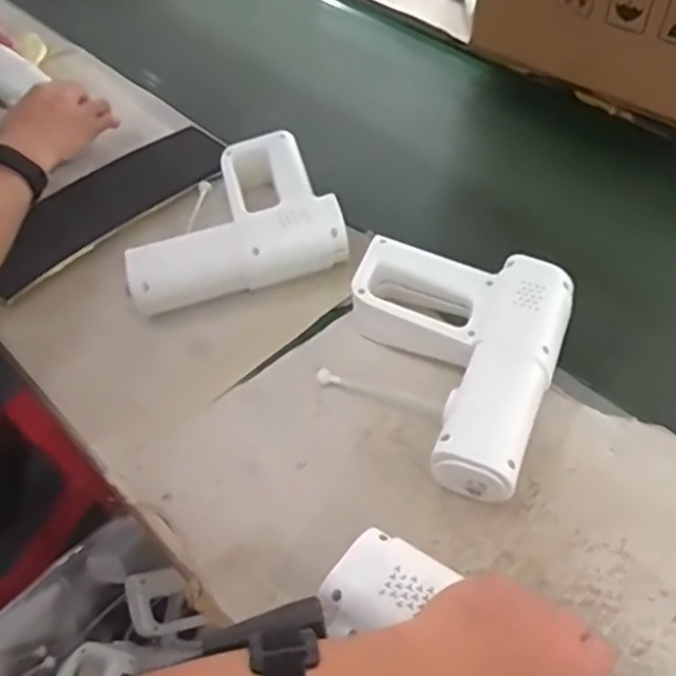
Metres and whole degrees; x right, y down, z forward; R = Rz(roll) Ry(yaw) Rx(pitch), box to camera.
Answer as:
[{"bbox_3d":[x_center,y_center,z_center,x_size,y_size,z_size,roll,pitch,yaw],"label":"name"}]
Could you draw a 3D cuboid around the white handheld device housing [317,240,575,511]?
[{"bbox_3d":[0.084,0.016,0.587,0.183,0.071,0.207,18,54,17],"label":"white handheld device housing"}]

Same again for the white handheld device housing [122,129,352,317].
[{"bbox_3d":[-0.118,-0.121,0.714,0.211,0.064,0.182,-17,52,-11],"label":"white handheld device housing"}]

